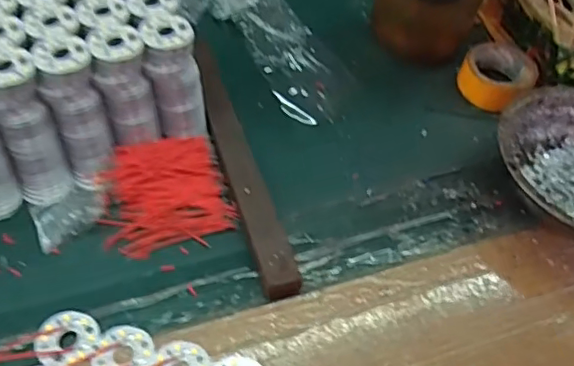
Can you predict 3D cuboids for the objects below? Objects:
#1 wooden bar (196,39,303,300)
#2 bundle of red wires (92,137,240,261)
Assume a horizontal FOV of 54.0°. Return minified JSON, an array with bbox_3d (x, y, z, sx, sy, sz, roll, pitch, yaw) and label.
[{"bbox_3d":[-0.034,-0.019,0.371,0.021,0.016,0.206,-13,55,-14],"label":"wooden bar"},{"bbox_3d":[-0.077,0.005,0.350,0.074,0.016,0.072,-16,56,-16],"label":"bundle of red wires"}]

